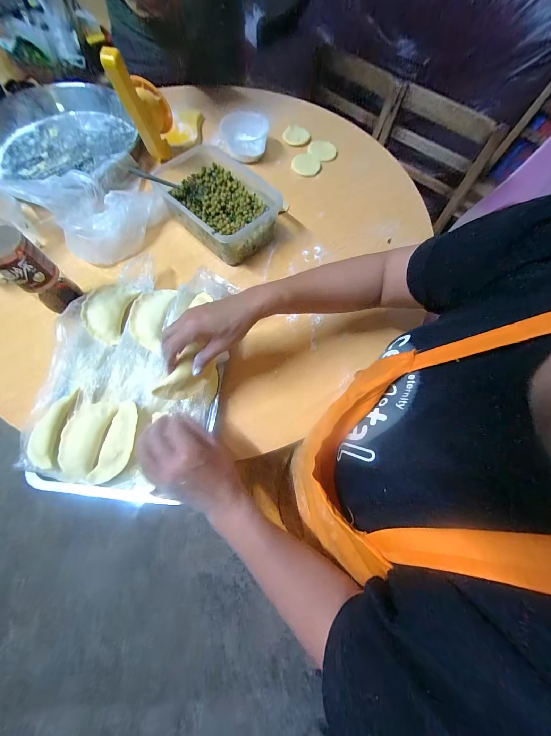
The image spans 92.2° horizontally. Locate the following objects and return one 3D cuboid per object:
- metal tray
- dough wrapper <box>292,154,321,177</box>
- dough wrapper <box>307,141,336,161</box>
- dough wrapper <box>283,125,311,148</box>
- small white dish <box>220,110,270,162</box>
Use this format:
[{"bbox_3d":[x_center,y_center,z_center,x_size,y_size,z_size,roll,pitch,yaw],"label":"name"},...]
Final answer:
[{"bbox_3d":[-0.219,-0.003,0.420,0.258,0.036,0.377,7,71,-4],"label":"metal tray"},{"bbox_3d":[0.075,-0.499,0.649,0.069,0.006,0.063,4,77,-10],"label":"dough wrapper"},{"bbox_3d":[0.120,-0.551,0.669,0.064,0.005,0.067,2,75,-9],"label":"dough wrapper"},{"bbox_3d":[0.054,-0.594,0.681,0.069,0.006,0.077,5,68,-1],"label":"dough wrapper"},{"bbox_3d":[-0.072,-0.558,0.638,0.112,0.061,0.093,-6,70,-4],"label":"small white dish"}]

